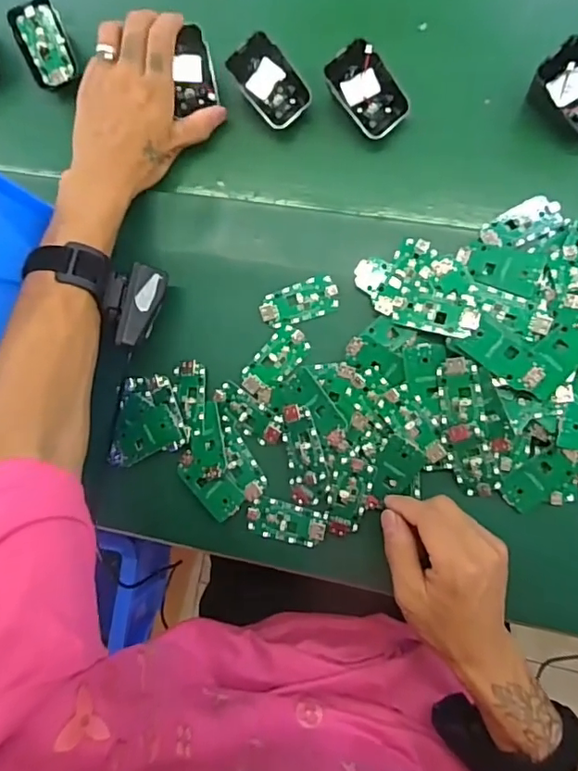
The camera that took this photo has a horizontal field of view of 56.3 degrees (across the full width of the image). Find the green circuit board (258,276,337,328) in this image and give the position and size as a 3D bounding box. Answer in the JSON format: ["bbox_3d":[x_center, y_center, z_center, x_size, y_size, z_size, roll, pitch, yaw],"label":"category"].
[{"bbox_3d":[0.008,-0.068,0.442,0.063,0.004,0.030,-18,83,7],"label":"green circuit board"}]

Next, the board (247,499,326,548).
[{"bbox_3d":[-0.002,0.112,0.443,0.063,0.004,0.032,8,86,9],"label":"board"}]

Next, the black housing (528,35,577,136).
[{"bbox_3d":[0.219,-0.220,0.411,0.066,0.043,0.048,43,92,10],"label":"black housing"}]

